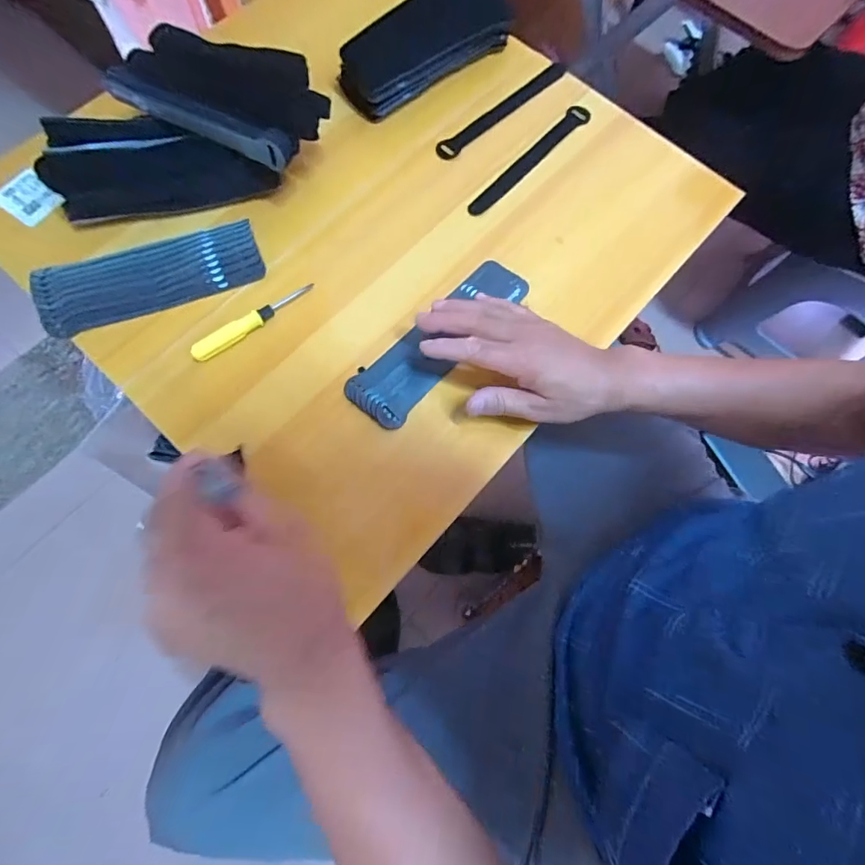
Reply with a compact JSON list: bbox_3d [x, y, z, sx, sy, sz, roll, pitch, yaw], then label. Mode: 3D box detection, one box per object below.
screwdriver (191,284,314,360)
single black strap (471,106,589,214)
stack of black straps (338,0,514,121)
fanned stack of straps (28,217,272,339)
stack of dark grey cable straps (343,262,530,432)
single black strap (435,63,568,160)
[{"bbox_3d":[-0.163,-0.103,0.410,0.122,0.011,0.013,-36,79,-11],"label":"screwdriver"},{"bbox_3d":[0.108,-0.300,0.490,0.021,0.005,0.197,42,78,9],"label":"single black strap"},{"bbox_3d":[-0.006,-0.433,0.496,0.208,0.054,0.071,-34,79,-10],"label":"stack of black straps"},{"bbox_3d":[-0.266,-0.149,0.424,0.199,0.016,0.064,-20,77,-7],"label":"fanned stack of straps"},{"bbox_3d":[0.006,-0.091,0.424,0.062,0.011,0.201,41,76,8],"label":"stack of dark grey cable straps"},{"bbox_3d":[0.082,-0.369,0.506,0.199,0.006,0.024,-42,80,-12],"label":"single black strap"}]

